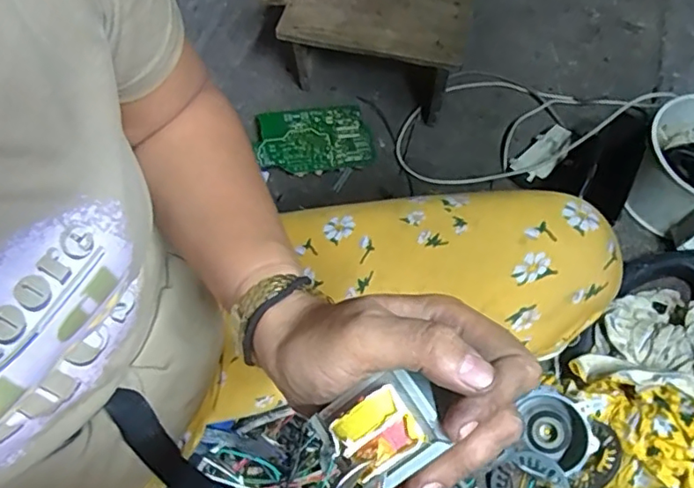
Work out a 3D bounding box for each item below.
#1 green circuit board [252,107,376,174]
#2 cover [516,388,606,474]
[{"bbox_3d":[-0.054,-0.172,0.927,0.191,0.014,0.116,-7,68,-17],"label":"green circuit board"},{"bbox_3d":[0.271,0.235,0.737,0.091,0.053,0.103,20,68,6],"label":"cover"}]

